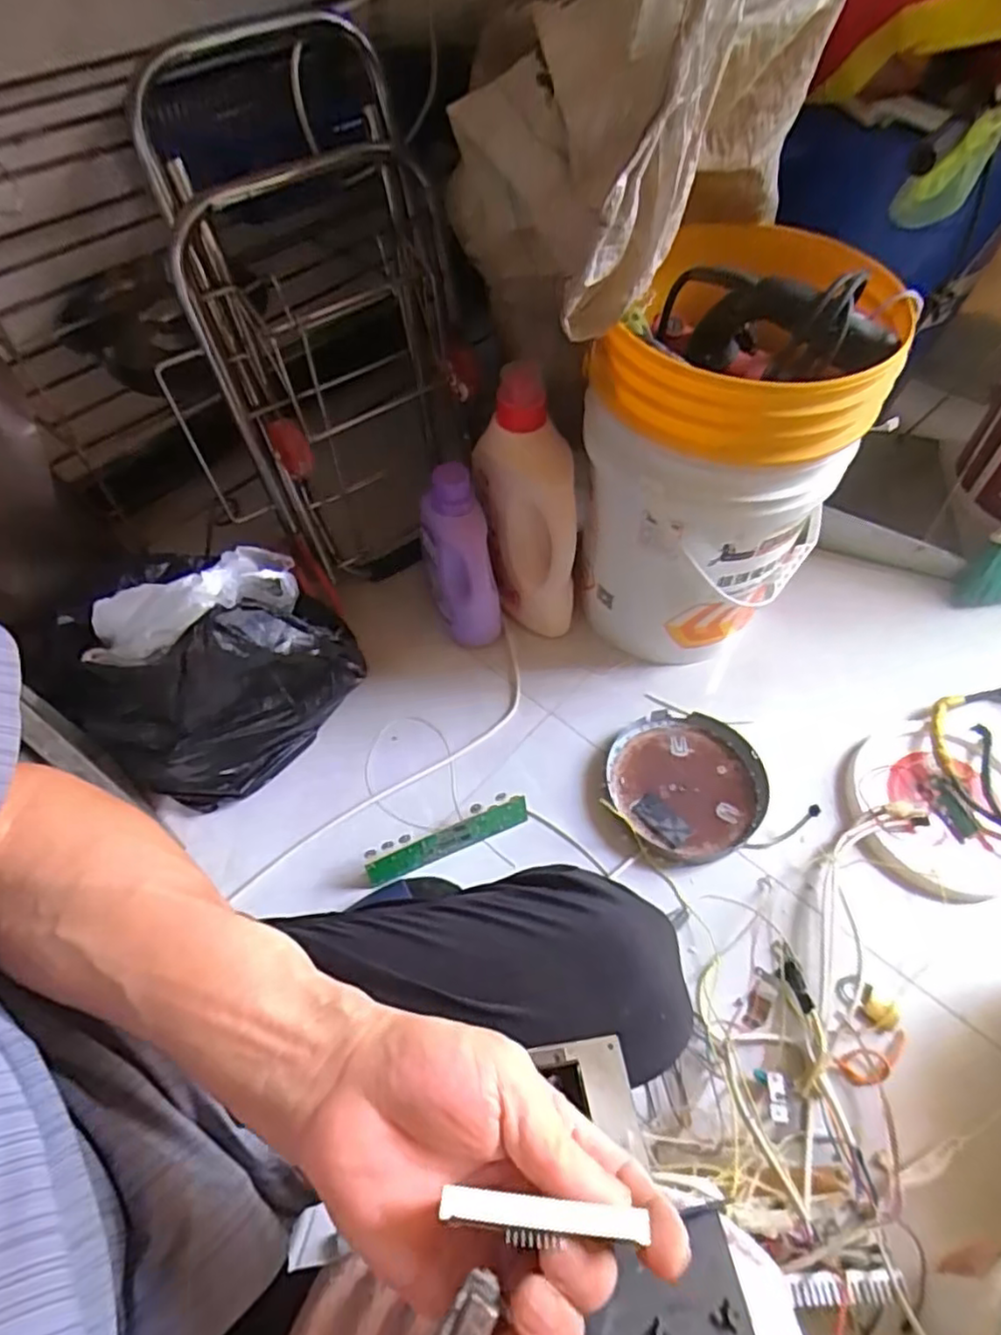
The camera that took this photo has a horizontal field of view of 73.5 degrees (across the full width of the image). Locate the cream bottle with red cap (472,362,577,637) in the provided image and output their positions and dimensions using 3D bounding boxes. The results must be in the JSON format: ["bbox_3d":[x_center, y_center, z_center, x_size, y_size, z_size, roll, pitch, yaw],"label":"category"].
[{"bbox_3d":[0.039,-0.194,0.898,0.084,0.355,0.151,-26,60,-16],"label":"cream bottle with red cap"}]

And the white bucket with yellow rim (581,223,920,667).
[{"bbox_3d":[0.265,-0.234,0.841,0.269,0.483,0.288,0,57,0],"label":"white bucket with yellow rim"}]

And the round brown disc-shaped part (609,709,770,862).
[{"bbox_3d":[0.243,0.151,0.873,0.195,0.019,0.204,0,57,0],"label":"round brown disc-shaped part"}]

